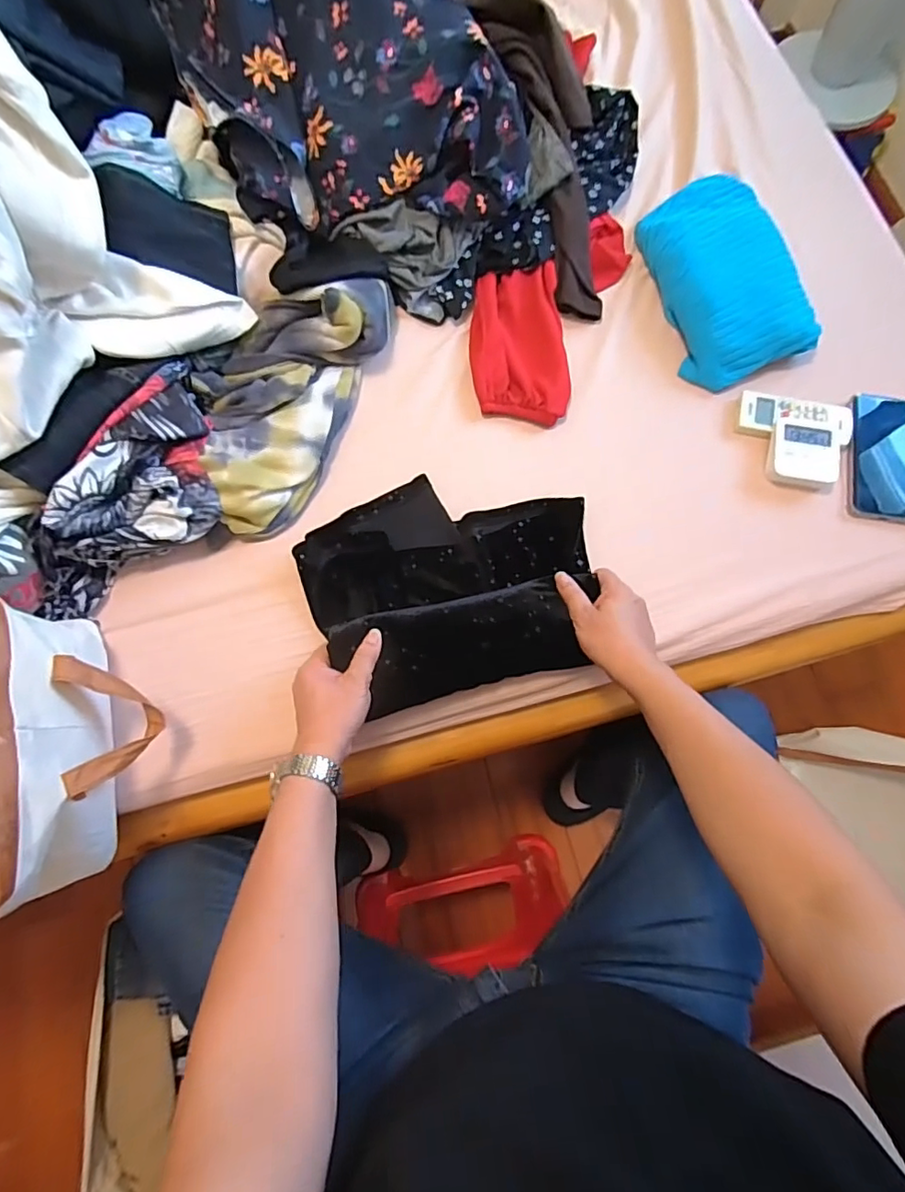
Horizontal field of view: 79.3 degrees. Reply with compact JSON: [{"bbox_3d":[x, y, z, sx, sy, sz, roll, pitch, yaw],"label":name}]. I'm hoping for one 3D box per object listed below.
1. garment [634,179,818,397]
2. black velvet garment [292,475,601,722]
[{"bbox_3d":[0.360,-0.428,0.726,0.164,0.054,0.303,-13,76,-2],"label":"garment"},{"bbox_3d":[-0.001,-0.022,0.604,0.319,0.068,0.252,-14,76,-3],"label":"black velvet garment"}]

